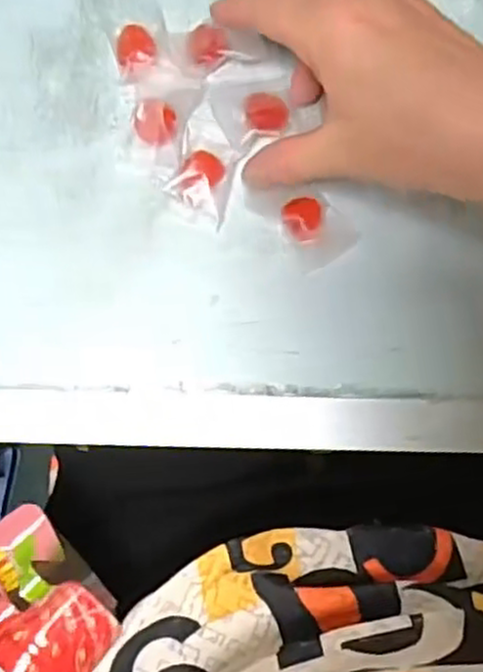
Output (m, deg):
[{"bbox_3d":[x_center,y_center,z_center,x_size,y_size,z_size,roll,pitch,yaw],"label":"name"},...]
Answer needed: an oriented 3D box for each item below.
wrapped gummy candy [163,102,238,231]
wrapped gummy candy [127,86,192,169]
[{"bbox_3d":[-0.016,-0.082,0.348,0.030,0.009,0.054,19,84,3],"label":"wrapped gummy candy"},{"bbox_3d":[-0.041,-0.102,0.348,0.030,0.014,0.037,0,83,1],"label":"wrapped gummy candy"}]

